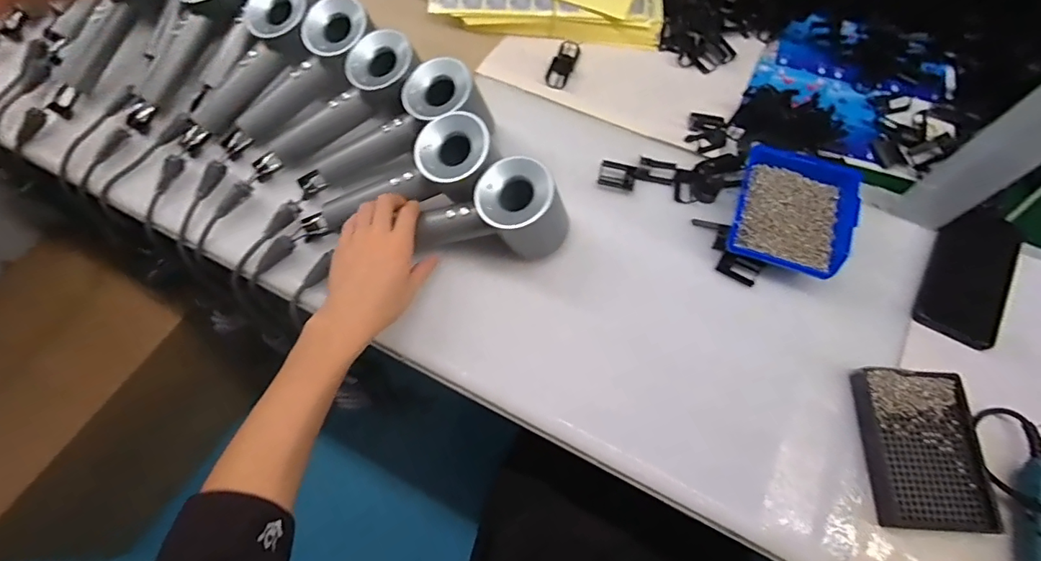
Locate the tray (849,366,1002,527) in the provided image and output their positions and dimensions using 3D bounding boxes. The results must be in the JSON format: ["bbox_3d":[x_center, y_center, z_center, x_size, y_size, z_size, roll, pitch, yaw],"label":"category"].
[{"bbox_3d":[0.369,0.153,0.457,0.095,0.027,0.135,3,66,2],"label":"tray"}]

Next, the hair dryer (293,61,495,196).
[{"bbox_3d":[-0.140,-0.143,0.574,0.240,0.096,0.090,-28,65,12],"label":"hair dryer"}]

